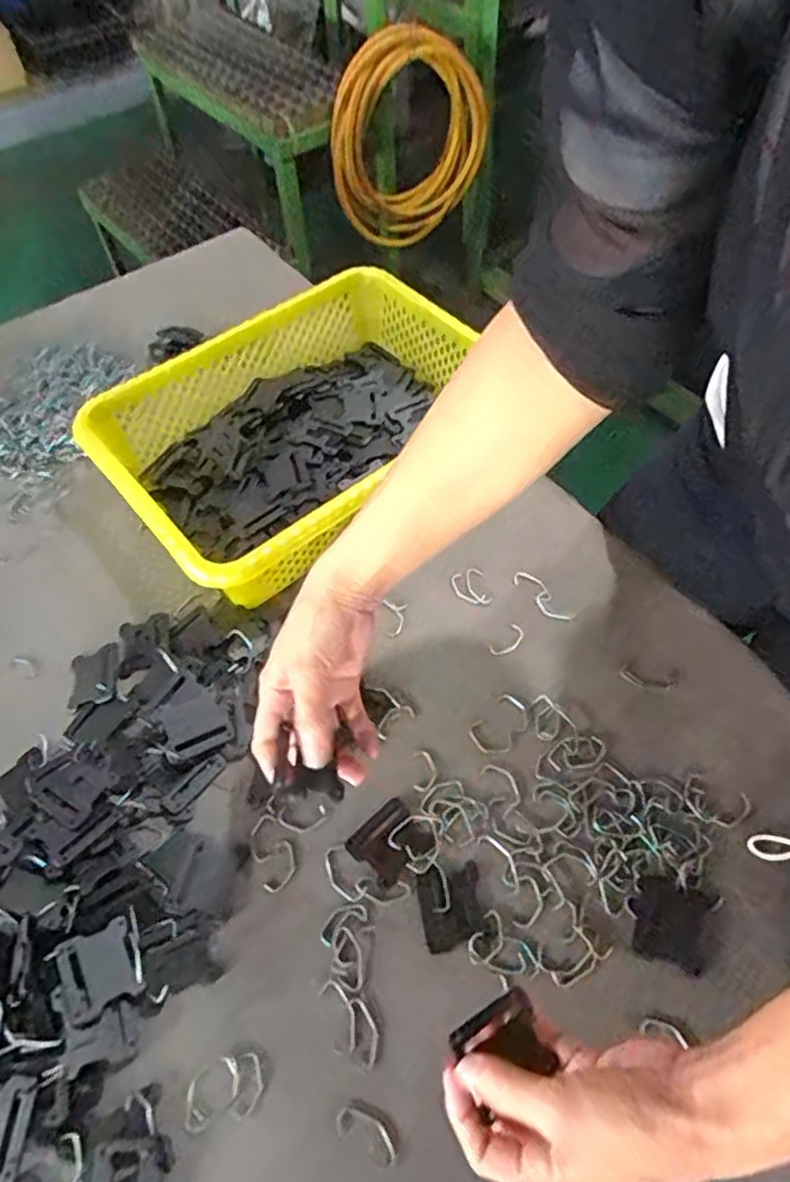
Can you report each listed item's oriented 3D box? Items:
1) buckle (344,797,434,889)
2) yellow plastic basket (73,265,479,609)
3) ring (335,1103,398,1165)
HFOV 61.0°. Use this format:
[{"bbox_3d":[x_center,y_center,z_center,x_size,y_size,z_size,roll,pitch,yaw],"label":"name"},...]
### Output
[{"bbox_3d":[-0.003,0.174,0.467,0.050,0.004,0.044,-40,64,-22],"label":"buckle"},{"bbox_3d":[-0.081,-0.150,0.624,0.335,0.085,0.245,-36,63,-20],"label":"yellow plastic basket"},{"bbox_3d":[-0.016,0.308,0.381,0.037,0.004,0.020,23,60,16],"label":"ring"}]

